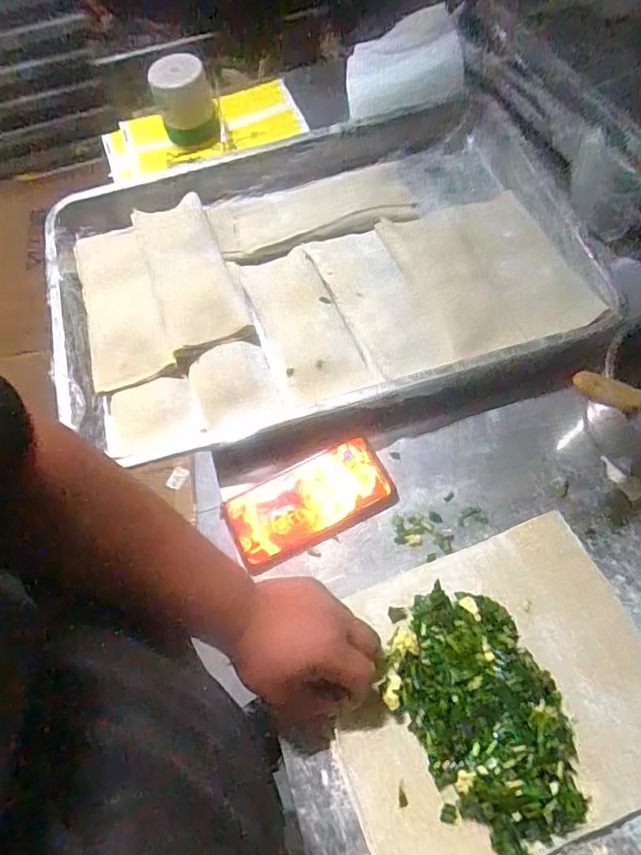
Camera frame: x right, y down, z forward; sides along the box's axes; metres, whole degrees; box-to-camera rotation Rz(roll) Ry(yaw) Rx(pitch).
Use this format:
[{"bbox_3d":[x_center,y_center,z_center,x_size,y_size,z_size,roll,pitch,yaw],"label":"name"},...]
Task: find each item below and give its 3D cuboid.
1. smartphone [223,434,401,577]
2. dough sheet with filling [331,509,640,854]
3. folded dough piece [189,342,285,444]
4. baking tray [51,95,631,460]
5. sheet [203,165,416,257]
[{"bbox_3d":[-0.010,0.071,0.530,0.157,0.007,0.082,-25,65,-7],"label":"smartphone"},{"bbox_3d":[0.140,0.216,0.443,0.267,0.030,0.223,-23,66,-8],"label":"dough sheet with filling"},{"bbox_3d":[-0.090,-0.037,0.570,0.084,0.016,0.105,-19,65,-5],"label":"folded dough piece"},{"bbox_3d":[-0.025,-0.184,0.624,0.553,0.044,0.392,-16,65,-3],"label":"baking tray"},{"bbox_3d":[-0.013,-0.282,0.681,0.248,0.008,0.099,-15,65,-3],"label":"sheet"}]

